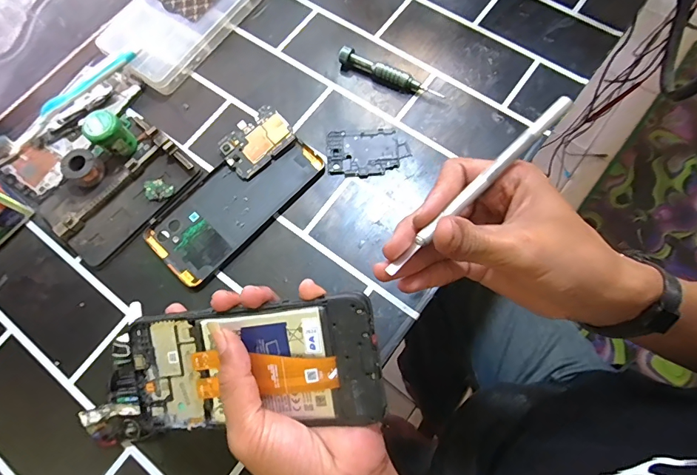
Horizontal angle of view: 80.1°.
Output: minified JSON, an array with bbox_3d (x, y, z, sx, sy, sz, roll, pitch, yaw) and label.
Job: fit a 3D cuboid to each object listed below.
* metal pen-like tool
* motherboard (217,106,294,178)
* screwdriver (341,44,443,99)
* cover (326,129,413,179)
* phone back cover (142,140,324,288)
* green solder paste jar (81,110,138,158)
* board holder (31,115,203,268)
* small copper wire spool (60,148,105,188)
[{"bbox_3d":[0.075,-0.031,0.229,0.135,0.009,0.008,-43,75,-5],"label":"metal pen-like tool"},{"bbox_3d":[-0.086,-0.090,0.389,0.065,0.004,0.046,-40,82,-5],"label":"motherboard"},{"bbox_3d":[0.040,-0.159,0.406,0.108,0.018,0.013,29,75,11],"label":"screwdriver"},{"bbox_3d":[0.018,-0.079,0.385,0.074,0.004,0.048,-2,72,2],"label":"cover"},{"bbox_3d":[-0.103,-0.035,0.376,0.074,0.004,0.162,42,78,14],"label":"phone back cover"},{"bbox_3d":[-0.217,-0.092,0.382,0.033,0.041,0.030,-1,72,2],"label":"green solder paste jar"},{"bbox_3d":[-0.215,-0.047,0.382,0.094,0.021,0.129,43,78,15],"label":"board holder"},{"bbox_3d":[-0.243,-0.063,0.383,0.027,0.025,0.029,-1,72,2],"label":"small copper wire spool"}]

